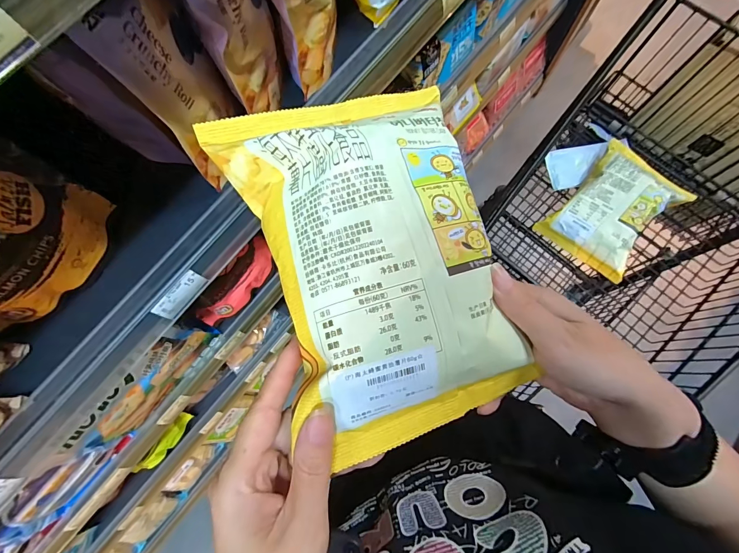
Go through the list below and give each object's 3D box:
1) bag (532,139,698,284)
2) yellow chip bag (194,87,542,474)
[{"bbox_3d":[0.469,-0.130,0.671,0.170,0.084,0.232,40,81,10],"label":"bag"},{"bbox_3d":[0.005,-0.017,0.217,0.145,0.057,0.221,-20,77,-3],"label":"yellow chip bag"}]

